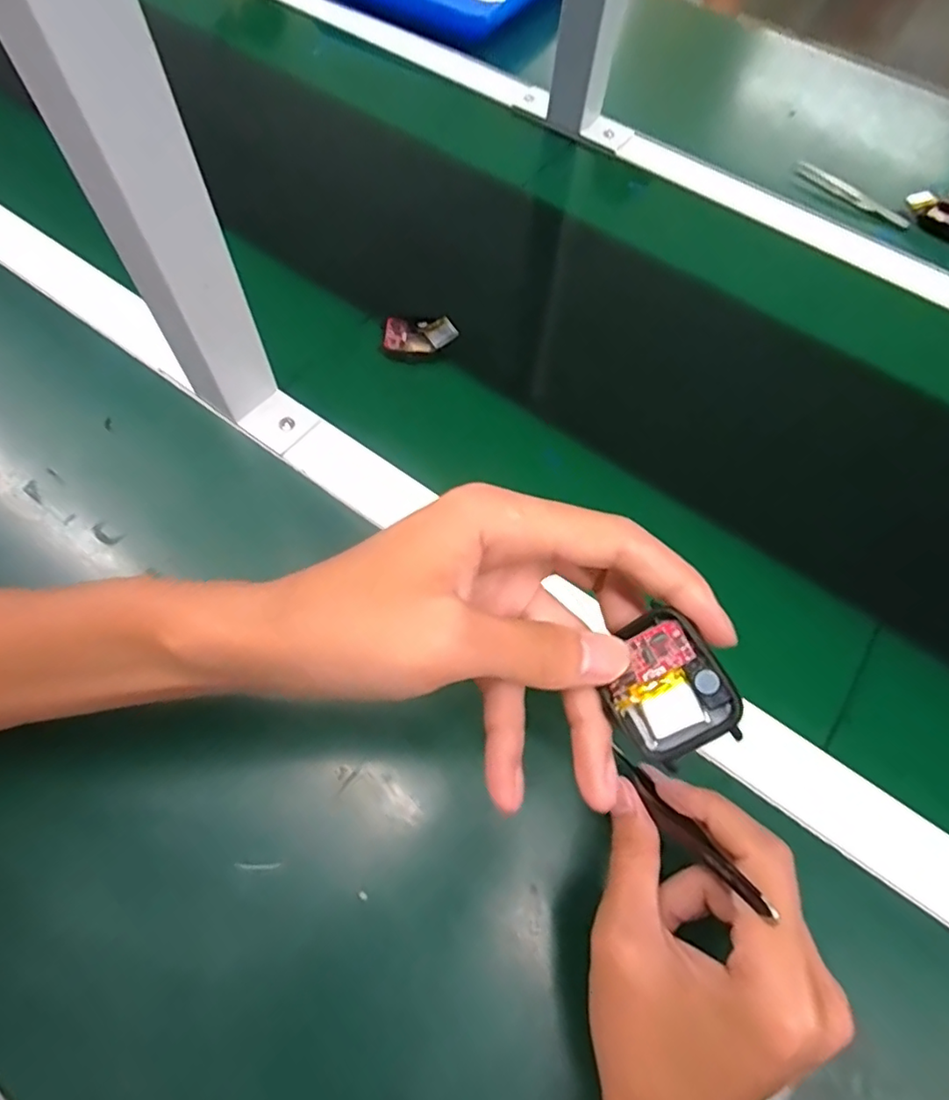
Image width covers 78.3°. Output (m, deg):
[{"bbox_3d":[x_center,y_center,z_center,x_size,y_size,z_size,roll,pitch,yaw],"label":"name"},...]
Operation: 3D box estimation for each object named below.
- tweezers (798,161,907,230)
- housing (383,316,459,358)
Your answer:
[{"bbox_3d":[0.354,-0.333,0.547,0.021,0.004,0.116,-41,72,-20],"label":"tweezers"},{"bbox_3d":[-0.040,-0.159,0.430,0.054,0.018,0.028,5,64,0],"label":"housing"}]

